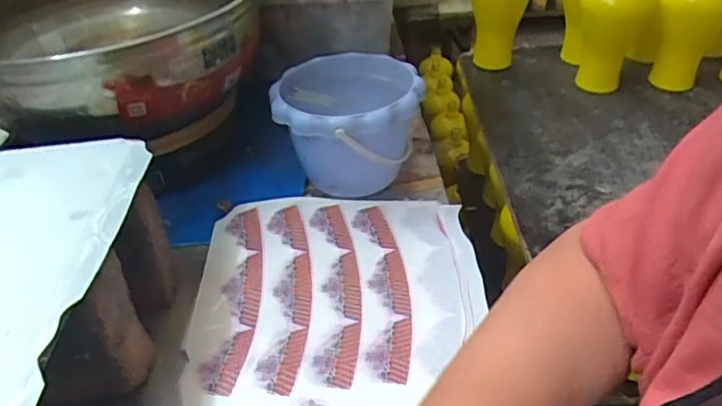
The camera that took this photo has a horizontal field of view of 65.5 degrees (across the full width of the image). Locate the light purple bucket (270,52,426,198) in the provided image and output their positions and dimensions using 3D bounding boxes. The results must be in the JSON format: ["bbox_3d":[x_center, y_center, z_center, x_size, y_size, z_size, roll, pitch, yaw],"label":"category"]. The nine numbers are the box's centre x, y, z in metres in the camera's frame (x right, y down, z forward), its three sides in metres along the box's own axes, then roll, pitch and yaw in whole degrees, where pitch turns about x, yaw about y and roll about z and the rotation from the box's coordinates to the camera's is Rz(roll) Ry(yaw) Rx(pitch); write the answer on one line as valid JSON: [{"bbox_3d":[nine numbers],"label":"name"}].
[{"bbox_3d":[-0.013,-0.081,0.625,0.151,0.117,0.164,-1,37,1],"label":"light purple bucket"}]

